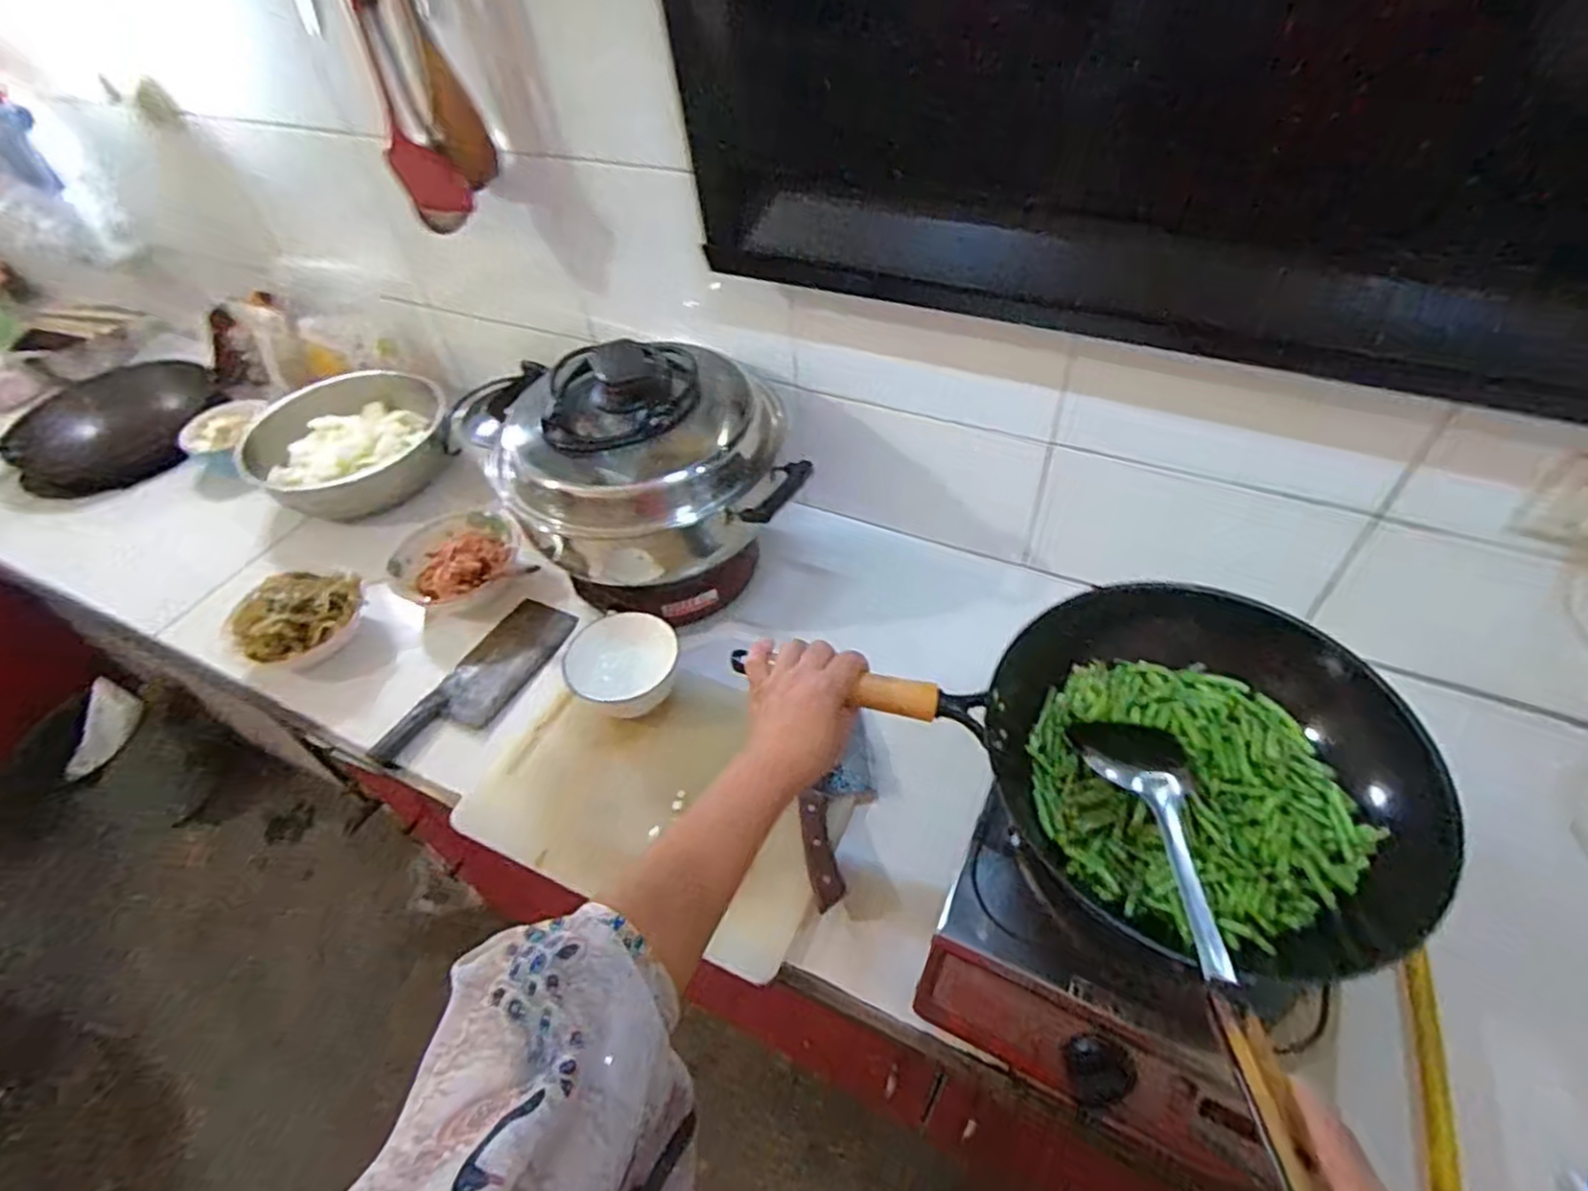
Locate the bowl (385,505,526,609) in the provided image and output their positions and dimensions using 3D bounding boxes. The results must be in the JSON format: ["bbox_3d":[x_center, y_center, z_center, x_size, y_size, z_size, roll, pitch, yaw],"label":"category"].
[{"bbox_3d":[-0.472,-0.052,1.072,0.184,0.053,0.169,-2,49,3],"label":"bowl"}]

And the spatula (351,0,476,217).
[{"bbox_3d":[-0.446,-0.583,0.825,0.077,0.334,0.049,-20,50,-12],"label":"spatula"}]

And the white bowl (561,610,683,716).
[{"bbox_3d":[-0.203,0.089,0.907,0.133,0.080,0.108,-24,51,-15],"label":"white bowl"}]

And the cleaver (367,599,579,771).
[{"bbox_3d":[-0.406,0.113,0.973,0.106,0.021,0.279,20,54,21],"label":"cleaver"}]

